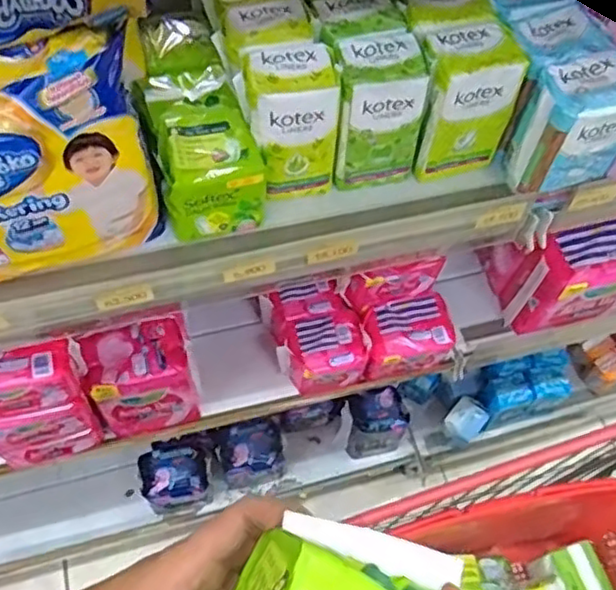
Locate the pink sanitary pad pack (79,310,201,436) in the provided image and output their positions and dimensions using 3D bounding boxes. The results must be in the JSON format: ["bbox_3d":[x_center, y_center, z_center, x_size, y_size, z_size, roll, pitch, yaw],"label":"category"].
[{"bbox_3d":[-0.216,0.104,0.875,0.127,0.165,0.102,-16,63,-12],"label":"pink sanitary pad pack"}]

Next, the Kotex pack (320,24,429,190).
[{"bbox_3d":[0.061,-0.191,0.668,0.083,0.131,0.091,-11,62,-9],"label":"Kotex pack"}]

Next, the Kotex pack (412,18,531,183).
[{"bbox_3d":[0.154,-0.201,0.675,0.091,0.135,0.079,-11,62,-9],"label":"Kotex pack"}]

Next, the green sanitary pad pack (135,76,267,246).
[{"bbox_3d":[-0.107,-0.142,0.659,0.091,0.083,0.146,-16,63,-12],"label":"green sanitary pad pack"}]

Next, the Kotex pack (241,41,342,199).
[{"bbox_3d":[-0.017,-0.168,0.647,0.083,0.127,0.080,-7,62,-7],"label":"Kotex pack"}]

